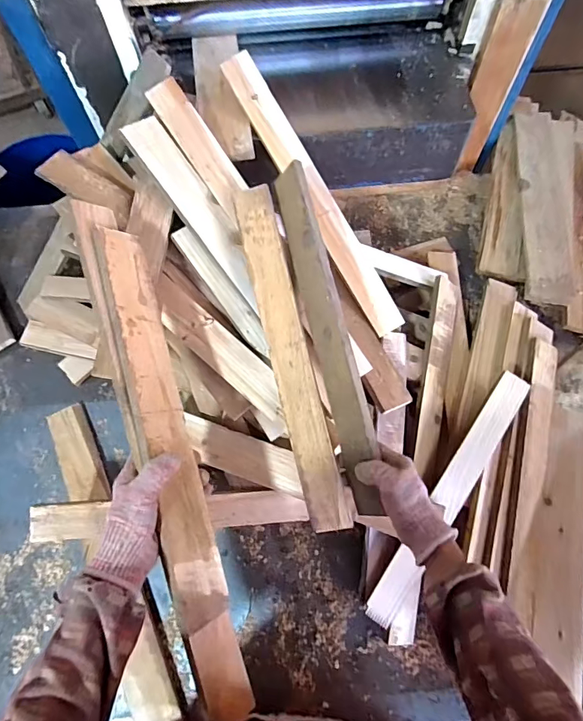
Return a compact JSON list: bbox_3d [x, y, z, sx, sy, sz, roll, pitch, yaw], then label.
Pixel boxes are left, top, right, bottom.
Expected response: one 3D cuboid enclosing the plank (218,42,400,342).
[{"bbox_3d":[0.037,-0.257,0.658,0.055,0.031,0.482,-32,94,-12],"label":"plank"}]

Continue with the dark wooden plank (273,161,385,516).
[{"bbox_3d":[0.048,-0.037,0.569,0.021,0.064,0.475,-7,81,-37],"label":"dark wooden plank"}]

